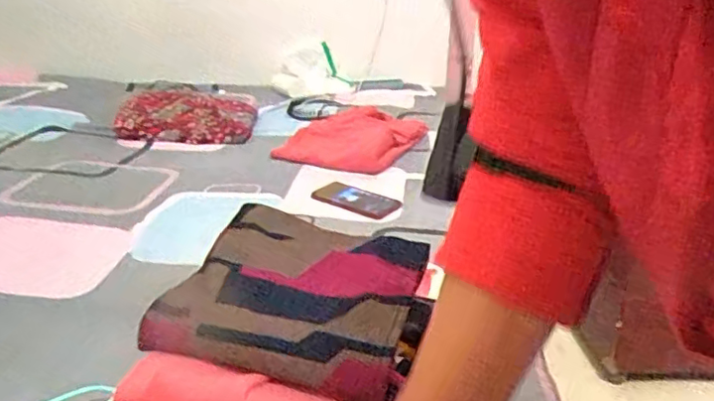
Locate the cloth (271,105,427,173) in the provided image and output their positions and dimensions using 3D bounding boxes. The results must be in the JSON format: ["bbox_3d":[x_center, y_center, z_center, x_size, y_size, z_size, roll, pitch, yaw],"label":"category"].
[{"bbox_3d":[-0.010,-0.144,1.425,0.318,0.069,0.363,16,28,31],"label":"cloth"}]

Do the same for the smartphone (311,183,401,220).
[{"bbox_3d":[-0.004,-0.003,1.141,0.155,0.013,0.074,19,39,28],"label":"smartphone"}]

